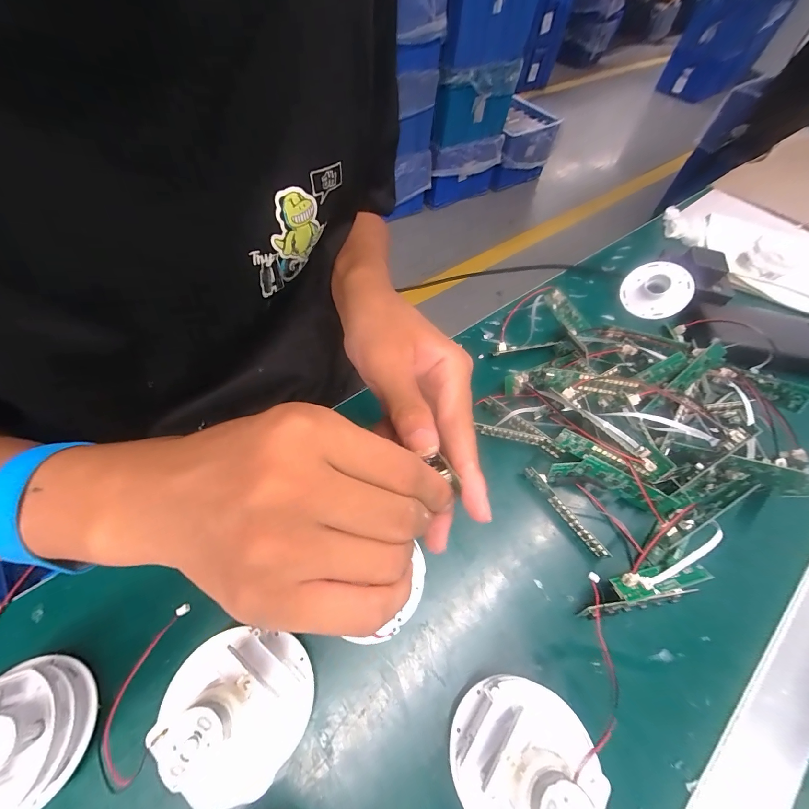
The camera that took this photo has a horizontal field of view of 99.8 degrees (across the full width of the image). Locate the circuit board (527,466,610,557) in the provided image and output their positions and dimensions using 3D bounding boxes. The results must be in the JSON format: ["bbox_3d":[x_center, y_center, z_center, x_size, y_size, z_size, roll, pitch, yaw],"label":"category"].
[{"bbox_3d":[0.126,0.084,0.270,0.004,0.017,0.081,-28,64,-19],"label":"circuit board"}]

